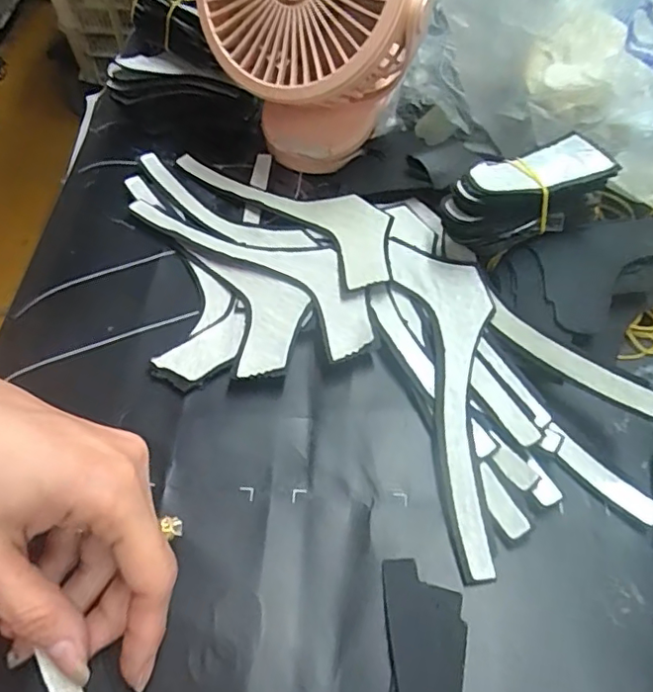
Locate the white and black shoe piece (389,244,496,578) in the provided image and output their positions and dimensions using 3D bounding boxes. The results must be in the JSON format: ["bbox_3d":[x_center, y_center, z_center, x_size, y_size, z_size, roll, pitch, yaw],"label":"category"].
[{"bbox_3d":[0.067,0.018,0.282,0.045,0.018,0.182,-5,55,-3],"label":"white and black shoe piece"}]

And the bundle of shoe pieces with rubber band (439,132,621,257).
[{"bbox_3d":[0.105,-0.080,0.307,0.078,0.046,0.032,-13,56,-8],"label":"bundle of shoe pieces with rubber band"}]

